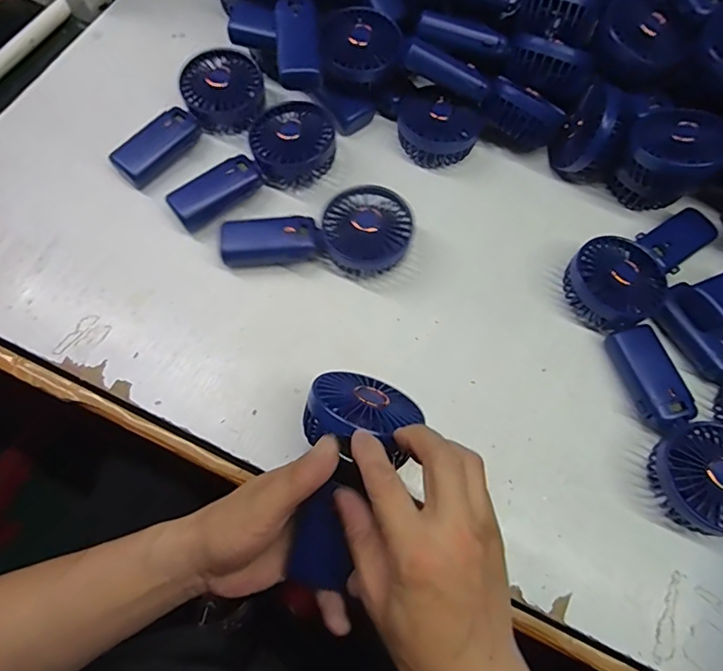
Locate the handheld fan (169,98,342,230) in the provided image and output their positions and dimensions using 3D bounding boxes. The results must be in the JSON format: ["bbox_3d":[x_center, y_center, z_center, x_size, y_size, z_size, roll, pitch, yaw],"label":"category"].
[{"bbox_3d":[-0.102,-0.164,0.501,0.090,0.046,0.180,41,70,14],"label":"handheld fan"}]

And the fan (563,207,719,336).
[{"bbox_3d":[0.275,-0.078,0.489,0.175,0.046,0.083,-38,74,-18],"label":"fan"}]

